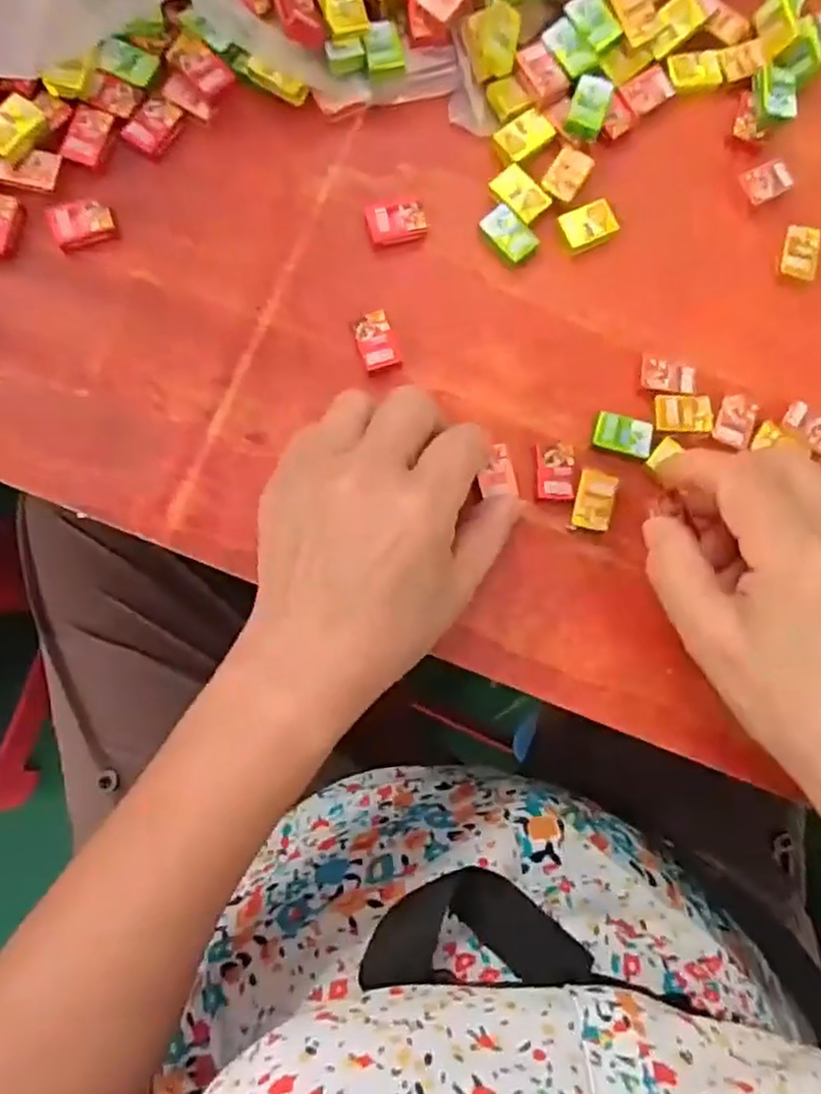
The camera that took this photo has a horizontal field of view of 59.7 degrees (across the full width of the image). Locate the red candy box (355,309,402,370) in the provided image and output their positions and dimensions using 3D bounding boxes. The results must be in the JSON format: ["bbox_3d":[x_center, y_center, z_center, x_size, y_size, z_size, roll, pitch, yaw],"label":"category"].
[{"bbox_3d":[-0.015,-0.090,0.315,0.018,0.009,0.024,-16,85,-6],"label":"red candy box"}]

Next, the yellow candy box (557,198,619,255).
[{"bbox_3d":[0.081,-0.147,0.328,0.023,0.009,0.019,-22,86,-6],"label":"yellow candy box"}]

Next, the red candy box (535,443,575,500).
[{"bbox_3d":[0.063,-0.034,0.315,0.016,0.007,0.026,2,84,-4],"label":"red candy box"}]

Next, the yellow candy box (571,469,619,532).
[{"bbox_3d":[0.081,-0.020,0.315,0.017,0.008,0.027,17,83,-2],"label":"yellow candy box"}]

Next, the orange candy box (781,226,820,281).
[{"bbox_3d":[0.184,-0.139,0.338,0.016,0.007,0.025,10,83,-3],"label":"orange candy box"}]

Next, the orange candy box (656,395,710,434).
[{"bbox_3d":[0.122,-0.060,0.319,0.025,0.004,0.017,1,84,-4],"label":"orange candy box"}]

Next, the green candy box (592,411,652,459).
[{"bbox_3d":[0.095,-0.050,0.319,0.025,0.006,0.016,15,83,-3],"label":"green candy box"}]

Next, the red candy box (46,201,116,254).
[{"bbox_3d":[-0.141,-0.139,0.308,0.026,0.007,0.020,-16,85,-6],"label":"red candy box"}]

